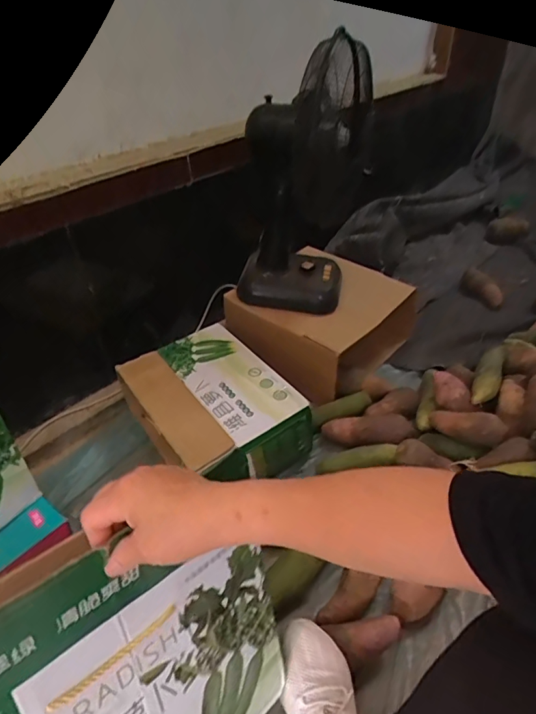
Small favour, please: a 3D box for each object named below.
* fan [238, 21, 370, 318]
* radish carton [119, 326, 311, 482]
[{"bbox_3d":[0.066,-0.336,1.015,0.251,0.540,0.257,3,38,6],"label":"fan"},{"bbox_3d":[-0.115,0.097,1.001,0.257,0.127,0.369,-25,44,-26],"label":"radish carton"}]

